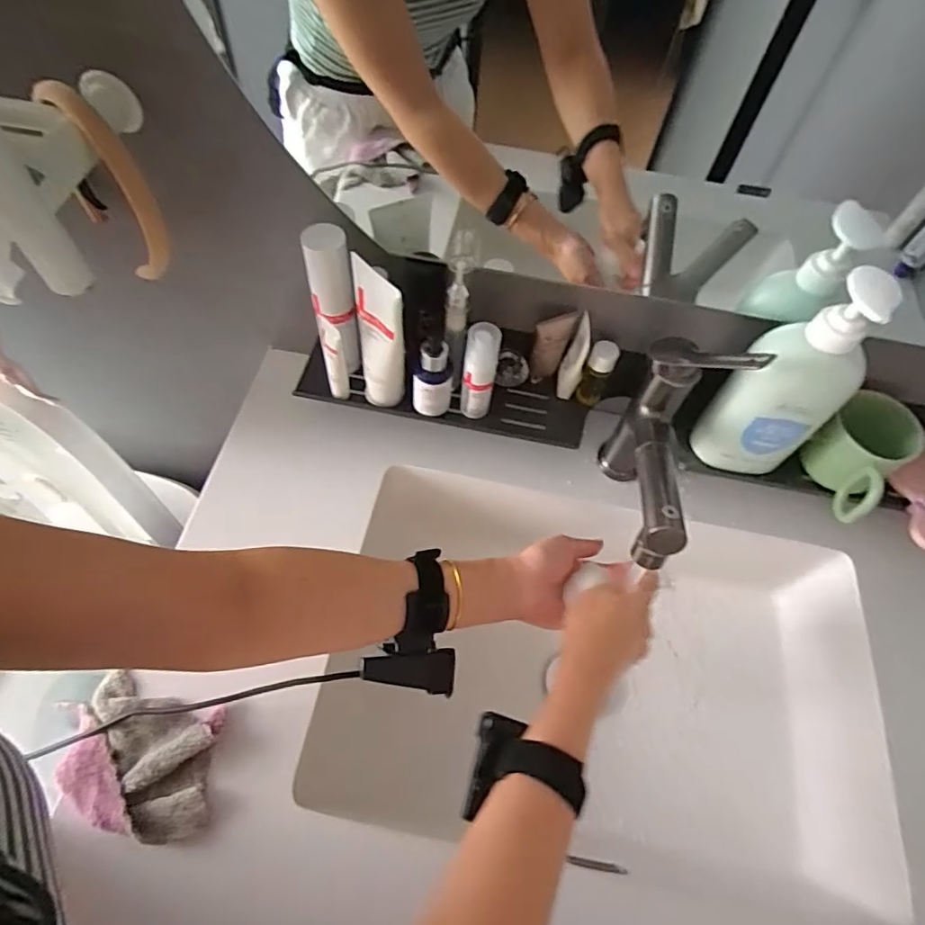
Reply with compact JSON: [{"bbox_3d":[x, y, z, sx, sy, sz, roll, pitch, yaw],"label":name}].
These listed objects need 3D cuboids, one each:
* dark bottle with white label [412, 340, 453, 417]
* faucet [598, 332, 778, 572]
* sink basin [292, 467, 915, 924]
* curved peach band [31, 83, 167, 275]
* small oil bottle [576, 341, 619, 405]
[{"bbox_3d":[-0.029,-0.079,0.543,0.037,0.082,0.028,2,61,-3],"label":"dark bottle with white label"},{"bbox_3d":[0.165,0.006,0.508,0.073,0.218,0.188,24,62,9],"label":"faucet"},{"bbox_3d":[0.144,0.222,0.594,0.515,0.139,0.324,10,61,1],"label":"sink basin"},{"bbox_3d":[-0.285,-0.222,0.470,0.077,0.154,0.028,42,66,17],"label":"curved peach band"},{"bbox_3d":[0.134,-0.088,0.573,0.026,0.070,0.028,2,61,-3],"label":"small oil bottle"}]

